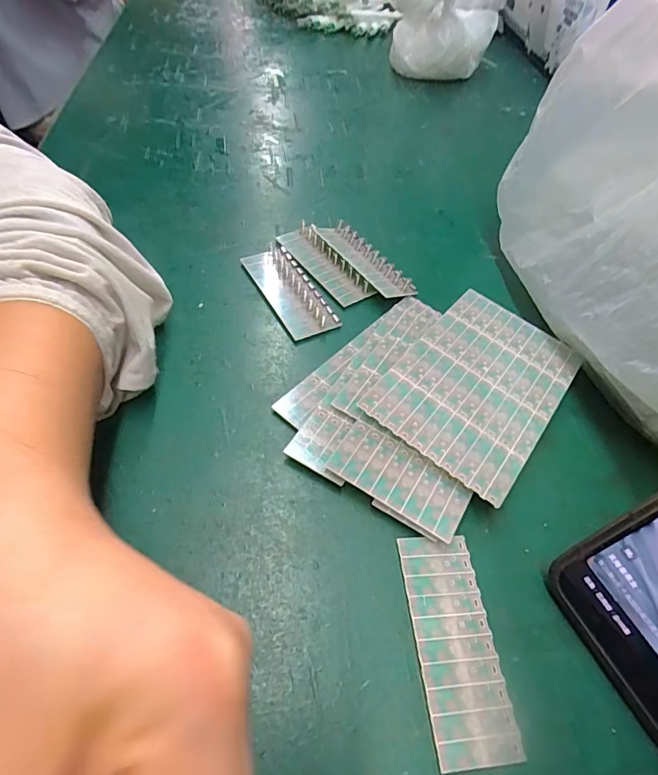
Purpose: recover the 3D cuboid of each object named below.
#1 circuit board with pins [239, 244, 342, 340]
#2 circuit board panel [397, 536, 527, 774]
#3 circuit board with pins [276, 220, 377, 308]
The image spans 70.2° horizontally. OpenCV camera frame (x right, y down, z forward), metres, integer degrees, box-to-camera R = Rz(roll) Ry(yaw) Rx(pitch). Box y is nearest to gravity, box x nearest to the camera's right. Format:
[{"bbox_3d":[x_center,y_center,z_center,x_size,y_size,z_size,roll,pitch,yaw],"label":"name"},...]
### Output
[{"bbox_3d":[-0.026,-0.063,0.299,0.032,0.004,0.080,-20,57,-21],"label":"circuit board with pins"},{"bbox_3d":[0.050,0.099,0.185,0.031,0.004,0.079,-1,52,-8],"label":"circuit board panel"},{"bbox_3d":[-0.005,-0.086,0.316,0.026,0.007,0.080,-28,60,-26],"label":"circuit board with pins"}]

